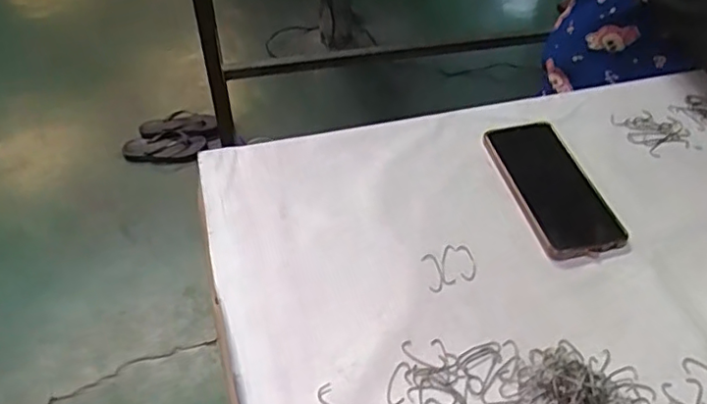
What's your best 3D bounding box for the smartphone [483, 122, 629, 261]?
[{"bbox_3d":[0.199,-0.018,0.597,0.082,0.005,0.173,-9,50,-10],"label":"smartphone"}]

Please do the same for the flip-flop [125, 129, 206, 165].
[{"bbox_3d":[-0.555,-0.157,1.714,0.216,0.044,0.082,1,49,-1],"label":"flip-flop"}]

